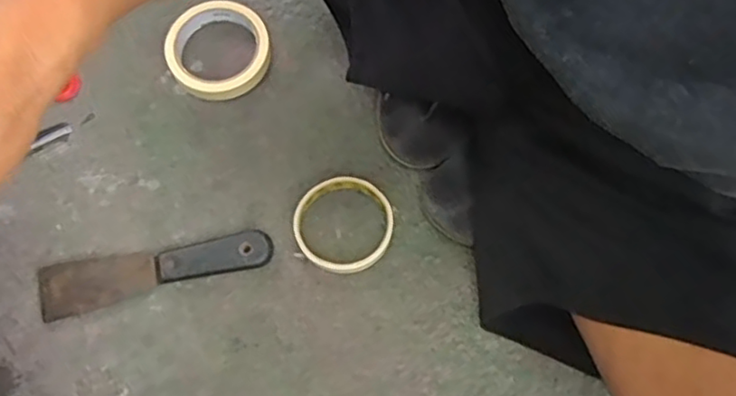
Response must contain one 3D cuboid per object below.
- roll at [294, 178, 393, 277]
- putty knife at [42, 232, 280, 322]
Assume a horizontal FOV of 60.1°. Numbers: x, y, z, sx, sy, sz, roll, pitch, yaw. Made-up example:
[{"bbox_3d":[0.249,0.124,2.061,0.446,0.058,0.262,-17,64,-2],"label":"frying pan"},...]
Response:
[{"bbox_3d":[-0.021,0.023,0.555,0.084,0.020,0.083,0,73,0],"label":"roll"},{"bbox_3d":[-0.185,0.059,0.549,0.198,0.015,0.048,-14,74,-4],"label":"putty knife"}]

